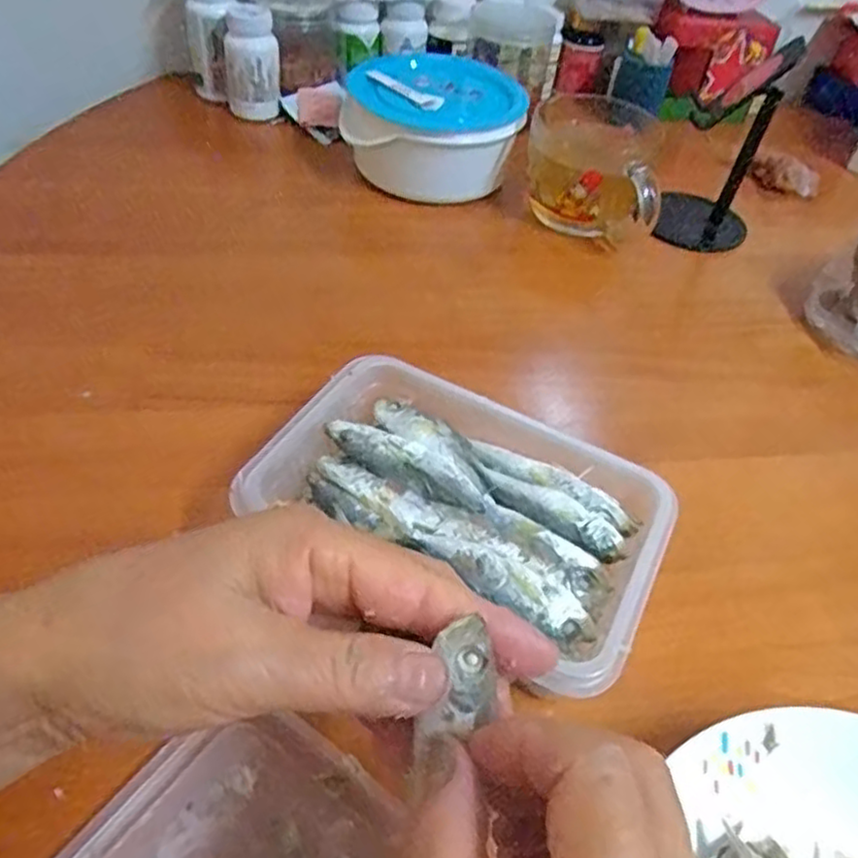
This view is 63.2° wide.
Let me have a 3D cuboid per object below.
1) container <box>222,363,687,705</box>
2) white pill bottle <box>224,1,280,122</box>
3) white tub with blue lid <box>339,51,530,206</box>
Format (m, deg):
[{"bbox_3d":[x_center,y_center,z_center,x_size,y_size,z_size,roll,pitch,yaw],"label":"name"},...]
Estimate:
[{"bbox_3d":[0.016,0.044,0.342,0.181,0.053,0.124,26,48,17],"label":"container"},{"bbox_3d":[-0.172,-0.351,0.680,0.047,0.099,0.052,0,46,-8],"label":"white pill bottle"},{"bbox_3d":[0.005,-0.263,0.625,0.153,0.080,0.167,5,46,-3],"label":"white tub with blue lid"}]

